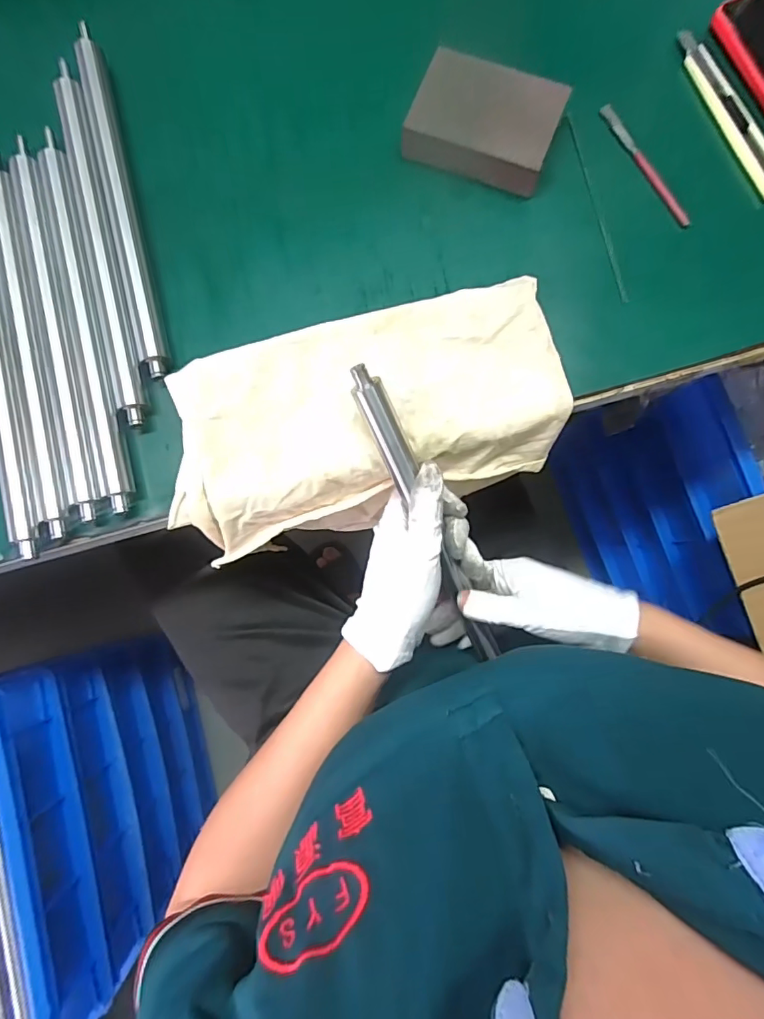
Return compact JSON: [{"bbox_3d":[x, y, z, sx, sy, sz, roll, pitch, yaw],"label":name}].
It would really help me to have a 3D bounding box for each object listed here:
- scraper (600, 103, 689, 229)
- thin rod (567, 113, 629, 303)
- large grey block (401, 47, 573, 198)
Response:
[{"bbox_3d":[0.184,-0.241,0.345,0.010,0.007,0.102,-31,85,-4],"label":"scraper"},{"bbox_3d":[0.150,-0.213,0.343,0.004,0.004,0.147,-12,84,-3],"label":"thin rod"},{"bbox_3d":[0.069,-0.263,0.336,0.095,0.028,0.065,18,83,2],"label":"large grey block"}]

